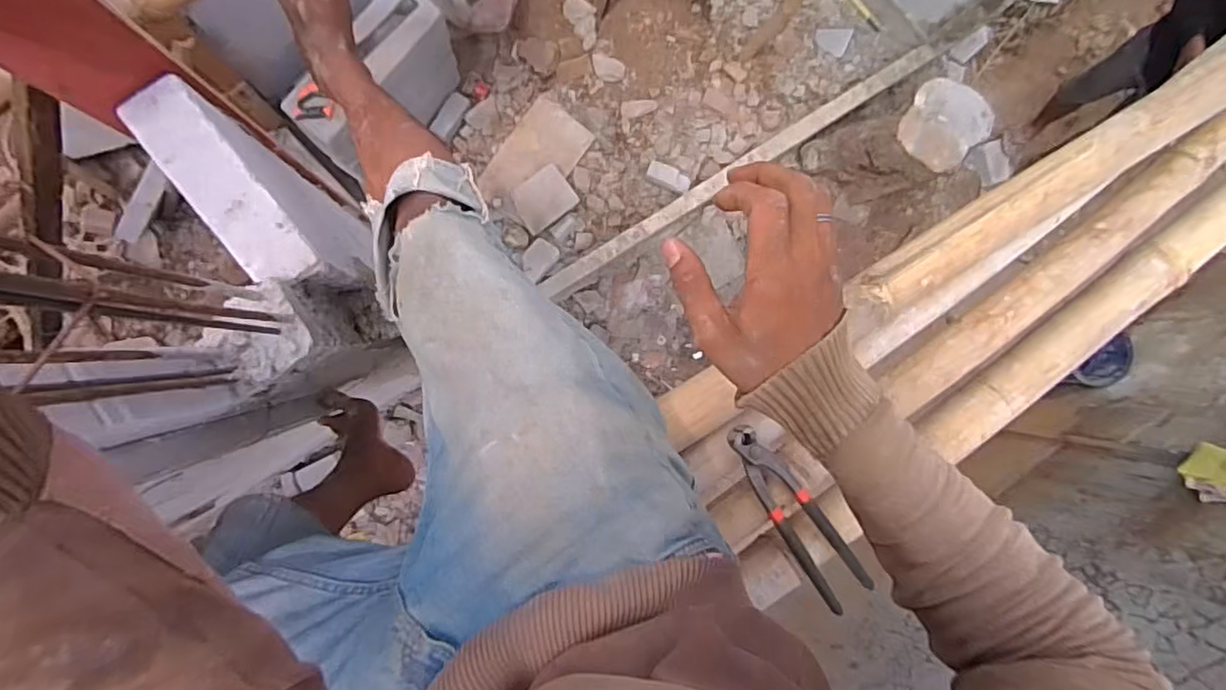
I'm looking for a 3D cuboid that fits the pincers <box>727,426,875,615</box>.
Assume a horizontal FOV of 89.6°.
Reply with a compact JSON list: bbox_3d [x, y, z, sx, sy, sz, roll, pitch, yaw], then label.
[{"bbox_3d":[0.186,0.173,0.627,0.052,0.022,0.218,-36,94,-7],"label":"pincers"}]

